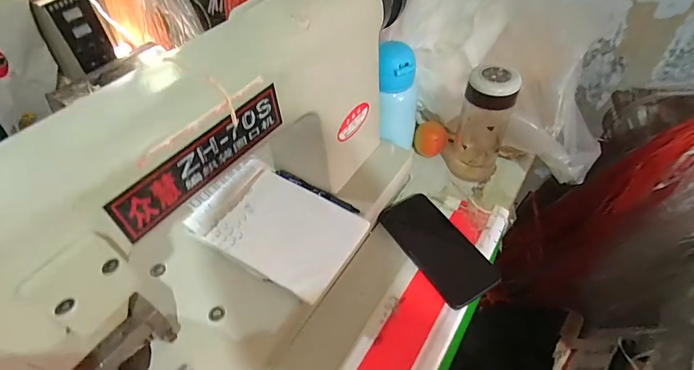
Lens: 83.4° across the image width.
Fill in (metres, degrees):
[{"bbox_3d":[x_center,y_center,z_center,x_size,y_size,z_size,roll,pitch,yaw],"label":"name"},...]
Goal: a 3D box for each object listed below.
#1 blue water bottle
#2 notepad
[{"bbox_3d":[0.078,-0.130,0.579,0.062,0.159,0.056,2,49,3],"label":"blue water bottle"},{"bbox_3d":[-0.095,0.043,0.494,0.216,0.024,0.130,27,55,22],"label":"notepad"}]

